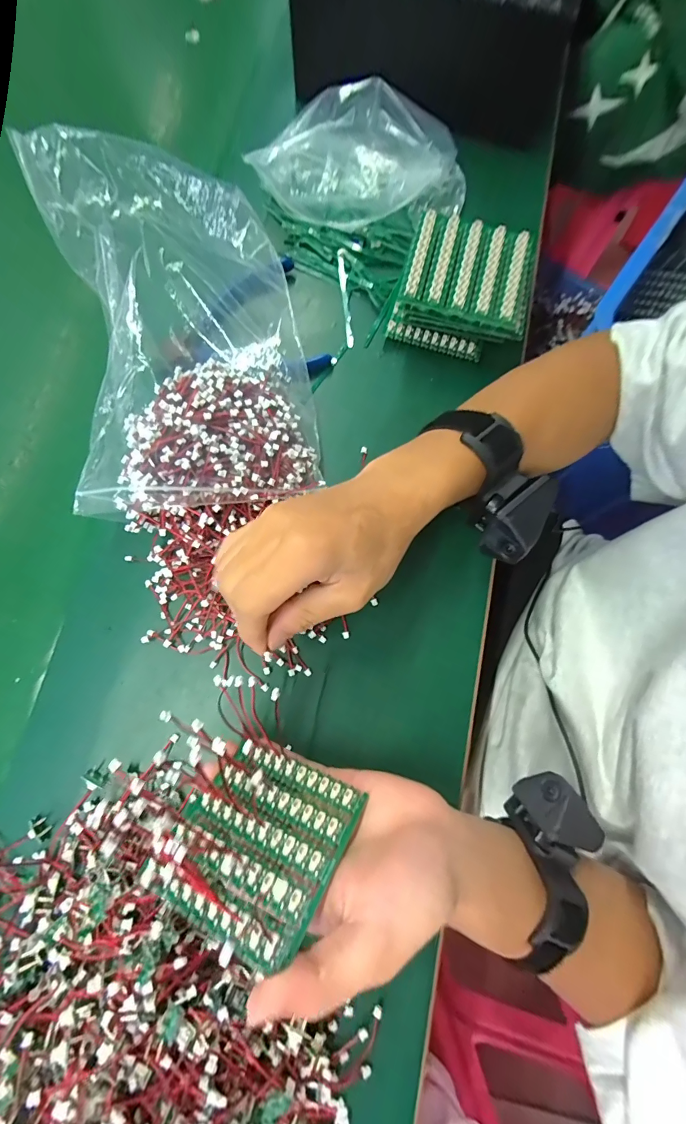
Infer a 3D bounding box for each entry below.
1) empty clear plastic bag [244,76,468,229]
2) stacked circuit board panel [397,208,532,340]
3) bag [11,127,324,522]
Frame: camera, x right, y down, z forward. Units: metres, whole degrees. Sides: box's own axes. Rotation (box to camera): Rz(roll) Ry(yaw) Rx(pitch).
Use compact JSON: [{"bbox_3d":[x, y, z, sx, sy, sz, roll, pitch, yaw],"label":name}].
[{"bbox_3d":[0.020,-0.331,0.342,0.171,0.061,0.077,4,78,1],"label":"empty clear plastic bag"},{"bbox_3d":[0.096,-0.215,0.326,0.094,0.047,0.077,14,78,3],"label":"stacked circuit board panel"},{"bbox_3d":[-0.106,-0.146,0.282,0.159,0.114,0.217,-9,78,-2],"label":"bag"}]

